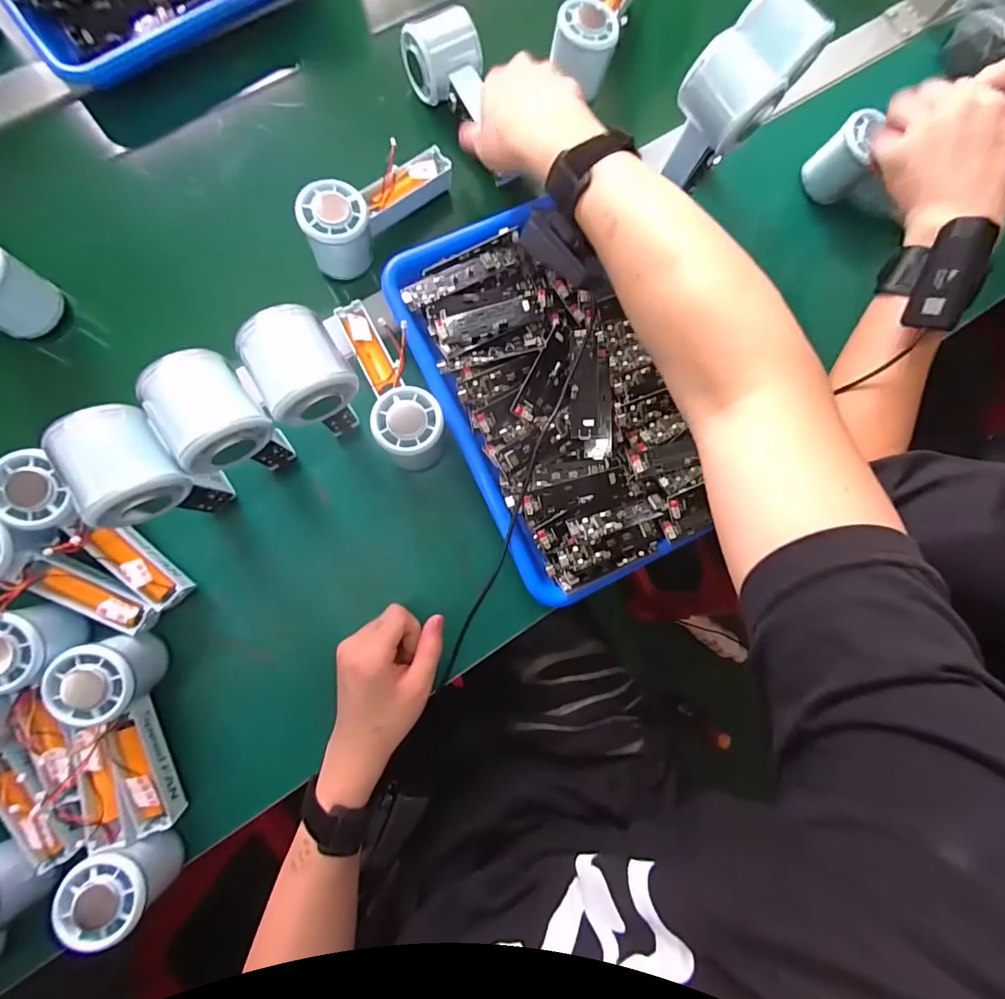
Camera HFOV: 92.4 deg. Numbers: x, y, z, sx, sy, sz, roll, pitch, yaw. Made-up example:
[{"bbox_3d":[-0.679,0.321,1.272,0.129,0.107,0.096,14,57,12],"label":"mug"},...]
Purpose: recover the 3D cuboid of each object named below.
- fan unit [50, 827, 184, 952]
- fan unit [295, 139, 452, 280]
[{"bbox_3d":[-0.278,0.279,0.353,0.056,0.056,0.052,0,83,-4],"label":"fan unit"},{"bbox_3d":[-0.114,-0.271,0.437,0.047,0.067,0.151,43,83,2],"label":"fan unit"}]

